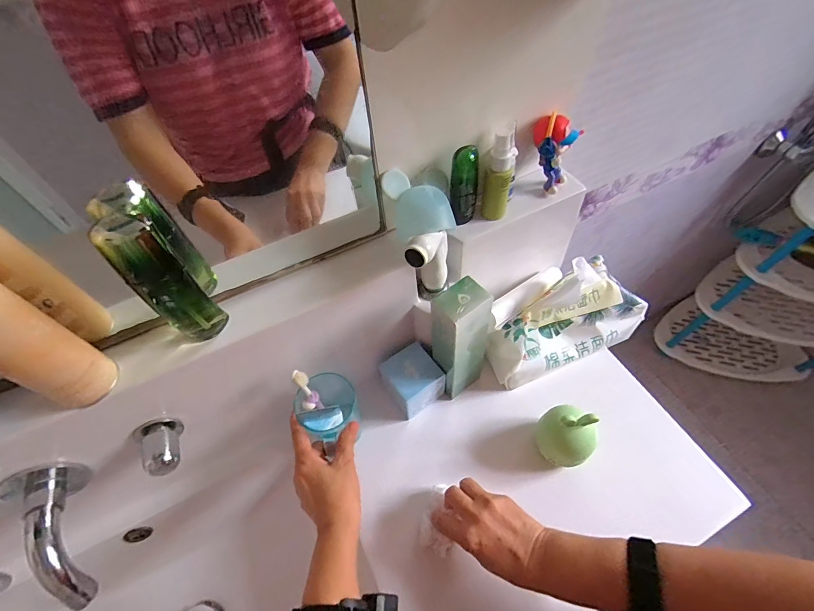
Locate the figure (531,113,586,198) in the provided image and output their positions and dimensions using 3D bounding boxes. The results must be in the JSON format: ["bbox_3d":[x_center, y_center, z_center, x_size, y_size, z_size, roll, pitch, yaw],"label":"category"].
[{"bbox_3d":[0.169,-0.177,0.453,0.051,0.083,0.041,13,58,13],"label":"figure"}]

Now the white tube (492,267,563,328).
[{"bbox_3d":[0.160,-0.019,0.523,0.143,0.022,0.030,-31,58,-33],"label":"white tube"}]

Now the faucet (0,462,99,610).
[{"bbox_3d":[-0.341,0.221,0.378,0.063,0.049,0.141,-26,74,-13],"label":"faucet"}]

